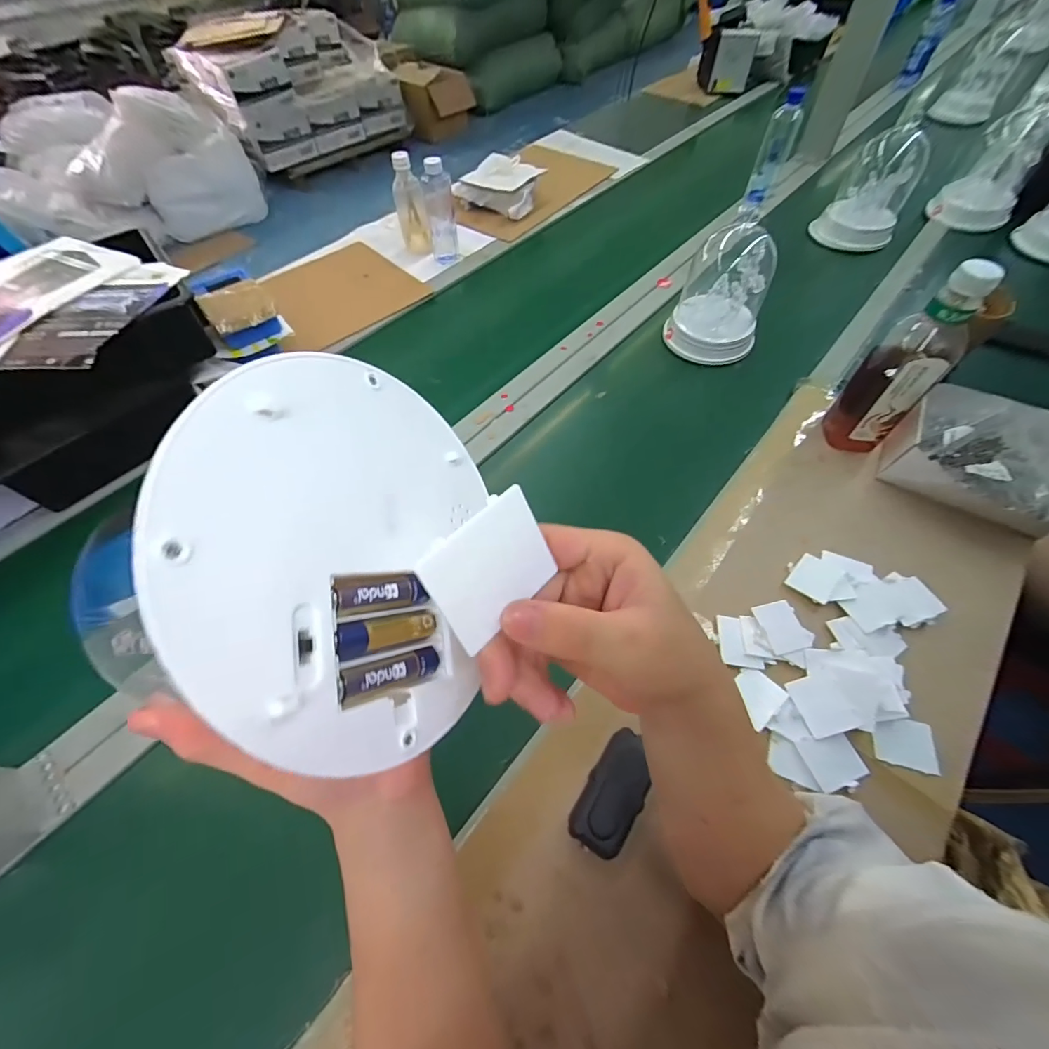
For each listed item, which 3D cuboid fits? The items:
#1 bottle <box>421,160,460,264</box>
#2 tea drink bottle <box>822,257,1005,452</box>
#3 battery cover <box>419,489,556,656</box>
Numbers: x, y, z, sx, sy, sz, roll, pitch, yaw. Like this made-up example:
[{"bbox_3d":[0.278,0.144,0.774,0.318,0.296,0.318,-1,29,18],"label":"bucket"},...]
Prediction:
[{"bbox_3d":[-0.173,-0.644,0.914,0.057,0.173,0.058,-9,57,-4],"label":"bottle"},{"bbox_3d":[0.475,-0.195,0.563,0.084,0.250,0.072,39,66,23],"label":"tea drink bottle"},{"bbox_3d":[-0.012,0.017,0.181,0.055,0.046,0.004,-40,29,-30],"label":"battery cover"}]

